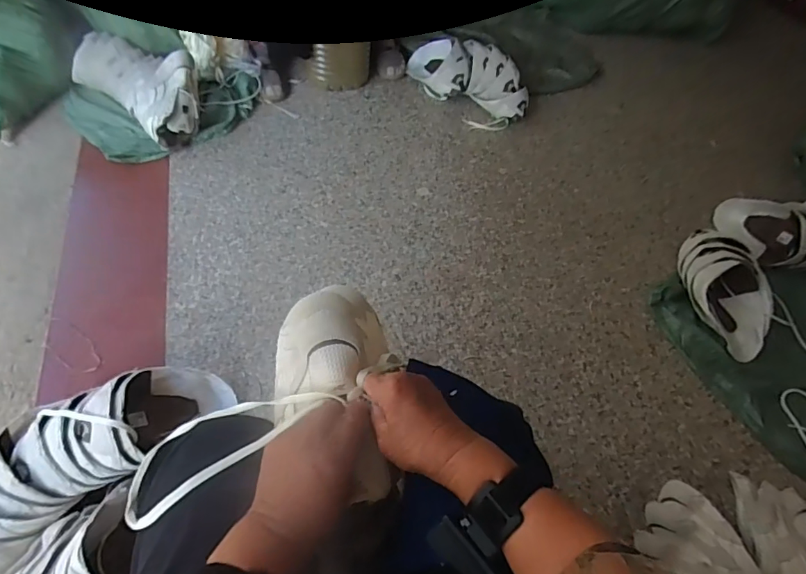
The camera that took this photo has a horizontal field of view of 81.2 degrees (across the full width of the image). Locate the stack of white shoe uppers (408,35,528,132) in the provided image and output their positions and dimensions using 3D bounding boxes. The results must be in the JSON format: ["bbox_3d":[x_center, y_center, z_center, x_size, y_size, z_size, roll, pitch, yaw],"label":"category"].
[{"bbox_3d":[0.189,-0.667,1.479,0.452,0.151,0.152,41,60,20],"label":"stack of white shoe uppers"}]

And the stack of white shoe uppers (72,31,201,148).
[{"bbox_3d":[-0.707,-0.555,1.255,0.416,0.177,0.180,37,59,17],"label":"stack of white shoe uppers"}]

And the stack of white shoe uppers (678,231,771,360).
[{"bbox_3d":[0.742,0.007,1.076,0.155,0.101,0.313,-6,68,-8],"label":"stack of white shoe uppers"}]

